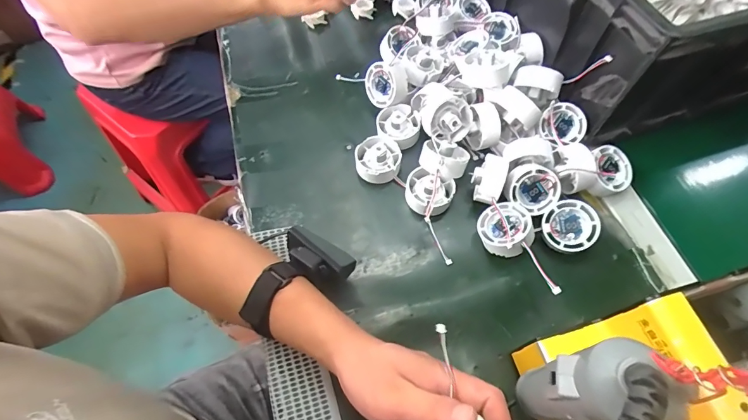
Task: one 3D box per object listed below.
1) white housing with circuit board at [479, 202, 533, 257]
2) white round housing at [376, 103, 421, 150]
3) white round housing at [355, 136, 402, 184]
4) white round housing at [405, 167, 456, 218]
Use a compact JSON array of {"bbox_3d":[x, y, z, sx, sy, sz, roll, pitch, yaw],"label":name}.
[{"bbox_3d":[0.141,0.021,0.419,0.053,0.022,0.054,-16,49,19],"label":"white housing with circuit board"},{"bbox_3d":[0.031,-0.107,0.487,0.052,0.024,0.057,-1,63,2],"label":"white round housing"},{"bbox_3d":[0.005,-0.064,0.473,0.053,0.032,0.054,-1,63,2],"label":"white round housing"},{"bbox_3d":[0.061,-0.019,0.446,0.055,0.030,0.050,-1,63,2],"label":"white round housing"}]

